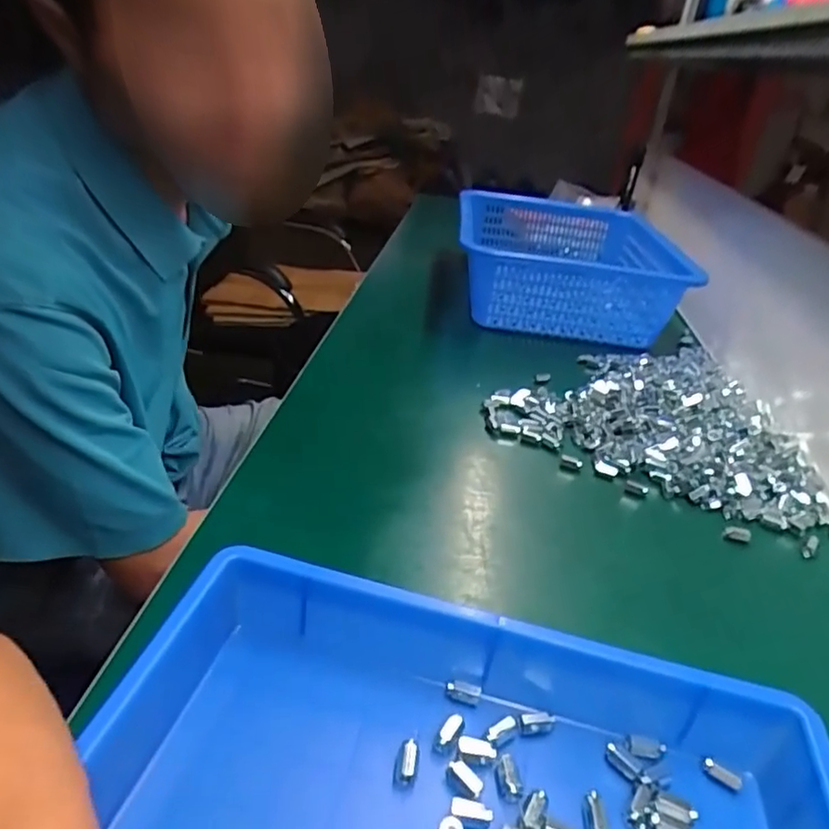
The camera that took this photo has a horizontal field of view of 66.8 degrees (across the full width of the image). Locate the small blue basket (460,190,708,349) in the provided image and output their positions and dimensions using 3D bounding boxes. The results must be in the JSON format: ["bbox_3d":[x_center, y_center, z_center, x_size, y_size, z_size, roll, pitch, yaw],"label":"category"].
[{"bbox_3d":[0.264,-0.269,1.113,0.366,0.125,0.450,7,30,0],"label":"small blue basket"}]

